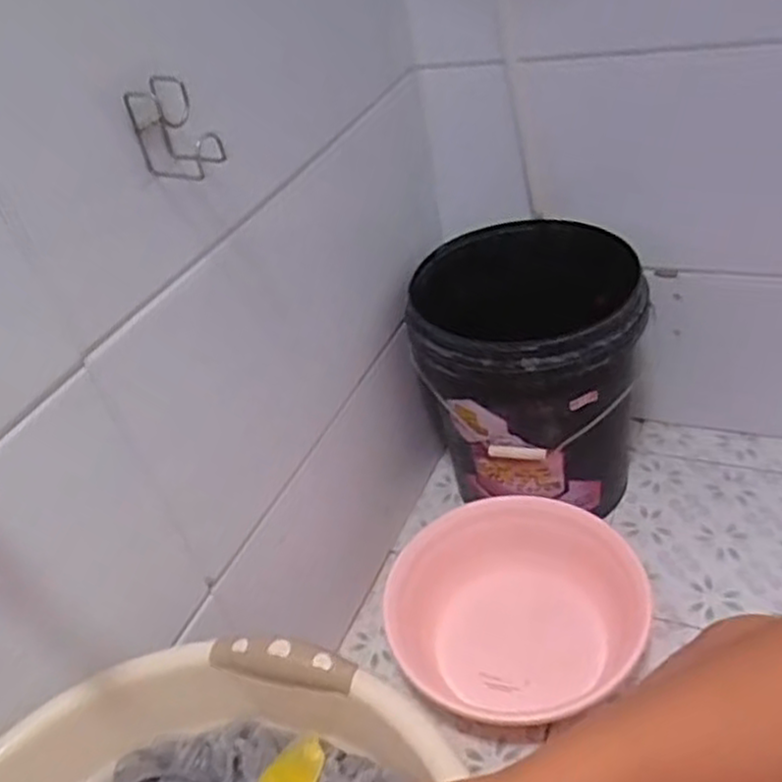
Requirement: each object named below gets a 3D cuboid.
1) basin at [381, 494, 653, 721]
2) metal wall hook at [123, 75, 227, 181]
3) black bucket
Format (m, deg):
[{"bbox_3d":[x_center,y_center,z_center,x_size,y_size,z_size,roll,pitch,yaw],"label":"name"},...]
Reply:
[{"bbox_3d":[0.155,0.301,1.013,0.321,0.132,0.317,-9,38,7],"label":"basin"},{"bbox_3d":[-0.184,-0.222,0.658,0.059,0.081,0.045,15,47,33],"label":"metal wall hook"},{"bbox_3d":[0.194,-0.015,1.147,0.325,0.370,0.325,-9,38,7],"label":"black bucket"}]

